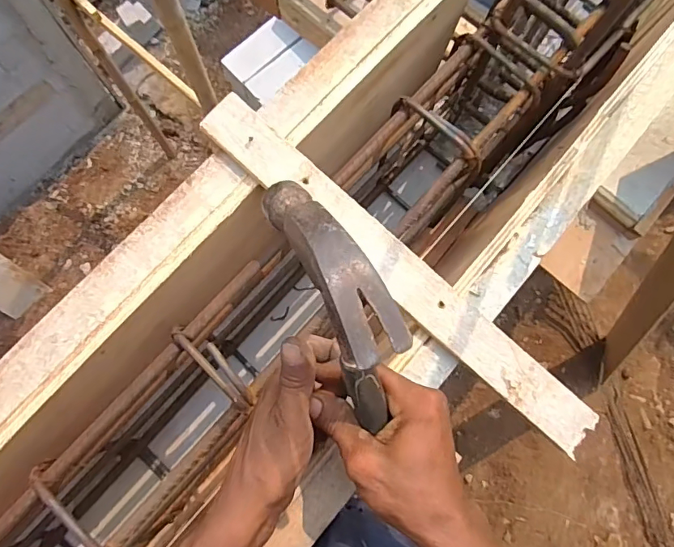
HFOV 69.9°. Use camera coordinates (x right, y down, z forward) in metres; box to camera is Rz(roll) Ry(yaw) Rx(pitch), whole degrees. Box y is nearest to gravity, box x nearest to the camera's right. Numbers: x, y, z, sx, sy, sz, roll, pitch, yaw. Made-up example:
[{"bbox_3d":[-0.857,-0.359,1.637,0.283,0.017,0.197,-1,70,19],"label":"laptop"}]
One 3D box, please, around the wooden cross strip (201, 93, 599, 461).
[{"bbox_3d":[0.045,-0.007,0.393,0.392,0.016,0.043,42,80,7],"label":"wooden cross strip"}]

